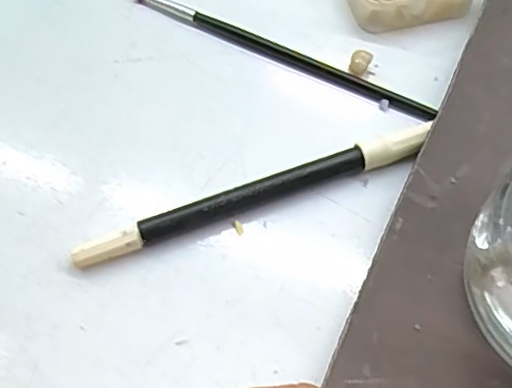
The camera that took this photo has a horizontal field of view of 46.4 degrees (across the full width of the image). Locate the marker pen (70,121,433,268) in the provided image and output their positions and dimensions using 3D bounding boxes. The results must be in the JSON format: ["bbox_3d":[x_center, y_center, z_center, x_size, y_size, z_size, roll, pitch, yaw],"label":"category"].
[{"bbox_3d":[0.001,0.000,0.213,0.131,0.010,0.009,-19,62,-8],"label":"marker pen"}]

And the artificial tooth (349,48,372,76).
[{"bbox_3d":[0.043,-0.054,0.244,0.007,0.008,0.009,28,66,17],"label":"artificial tooth"}]

